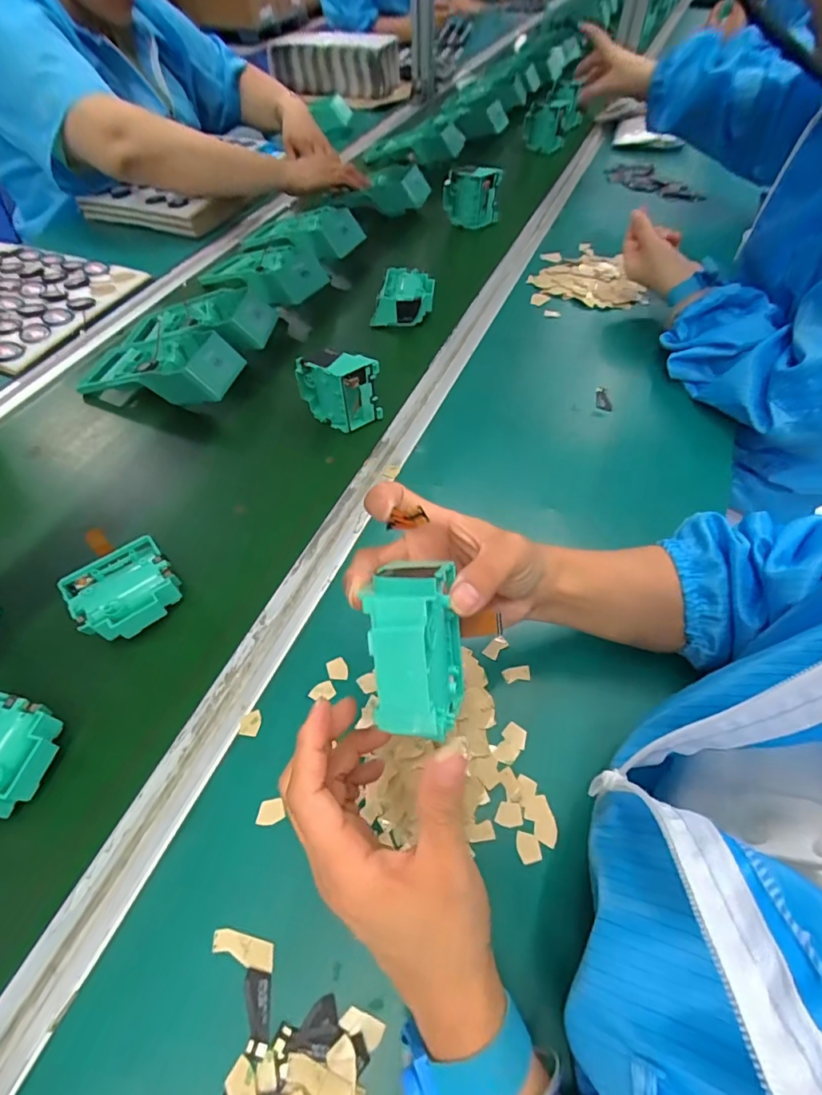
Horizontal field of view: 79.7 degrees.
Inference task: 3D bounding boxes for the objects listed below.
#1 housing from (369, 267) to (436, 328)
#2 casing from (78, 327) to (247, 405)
[{"bbox_3d":[-0.009,-0.324,0.637,0.078,0.042,0.064,4,55,4],"label":"housing"},{"bbox_3d":[-0.290,-0.206,0.563,0.192,0.060,0.092,6,55,5],"label":"casing"}]

